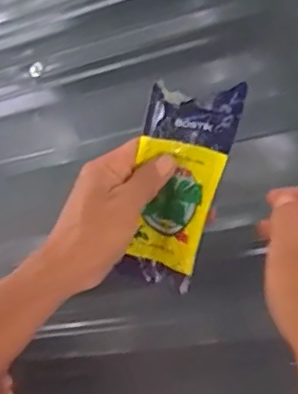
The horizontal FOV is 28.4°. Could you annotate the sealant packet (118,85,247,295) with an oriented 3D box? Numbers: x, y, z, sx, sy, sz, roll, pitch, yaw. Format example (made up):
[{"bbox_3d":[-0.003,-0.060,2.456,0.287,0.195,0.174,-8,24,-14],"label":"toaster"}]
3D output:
[{"bbox_3d":[0.020,-0.008,0.452,0.067,0.023,0.157,14,97,6],"label":"sealant packet"}]

